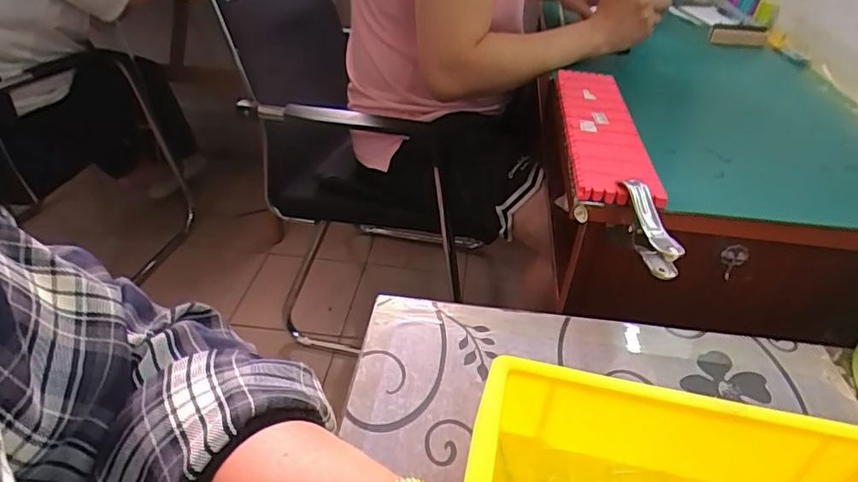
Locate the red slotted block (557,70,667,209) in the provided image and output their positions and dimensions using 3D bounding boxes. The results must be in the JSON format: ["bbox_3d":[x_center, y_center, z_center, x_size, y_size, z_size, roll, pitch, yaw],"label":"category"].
[{"bbox_3d":[0.200,-0.136,0.616,0.082,0.013,0.316,6,39,4],"label":"red slotted block"}]

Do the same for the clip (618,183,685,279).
[{"bbox_3d":[0.192,-0.012,0.458,0.027,0.037,0.097,1,34,2],"label":"clip"}]

